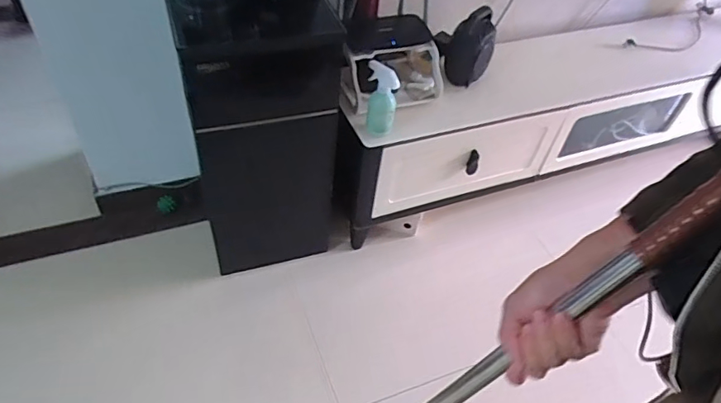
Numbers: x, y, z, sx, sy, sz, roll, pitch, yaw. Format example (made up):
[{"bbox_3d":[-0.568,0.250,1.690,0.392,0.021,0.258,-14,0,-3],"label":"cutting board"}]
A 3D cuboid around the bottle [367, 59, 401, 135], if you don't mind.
[{"bbox_3d":[0.049,-0.237,1.204,0.075,0.164,0.059,7,43,2],"label":"bottle"}]

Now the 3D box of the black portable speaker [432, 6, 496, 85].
[{"bbox_3d":[0.284,-0.425,1.424,0.163,0.218,0.114,13,44,9],"label":"black portable speaker"}]

